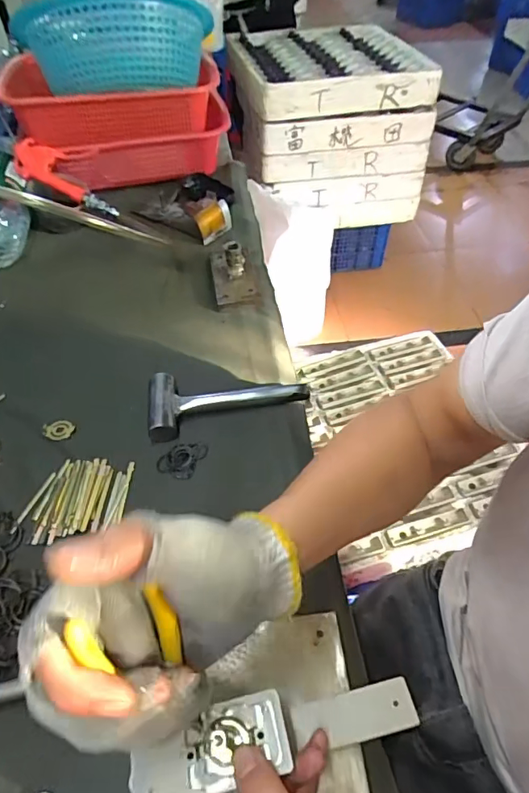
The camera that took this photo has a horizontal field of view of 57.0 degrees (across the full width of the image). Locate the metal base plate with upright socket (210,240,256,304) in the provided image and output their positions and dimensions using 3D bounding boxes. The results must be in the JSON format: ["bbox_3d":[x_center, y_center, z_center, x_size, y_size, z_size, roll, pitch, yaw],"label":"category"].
[{"bbox_3d":[-0.042,-0.184,0.682,0.060,0.056,0.123,-5,50,-8],"label":"metal base plate with upright socket"}]

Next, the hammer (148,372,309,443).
[{"bbox_3d":[-0.040,0.005,0.545,0.174,0.027,0.074,-4,50,-7],"label":"hammer"}]

